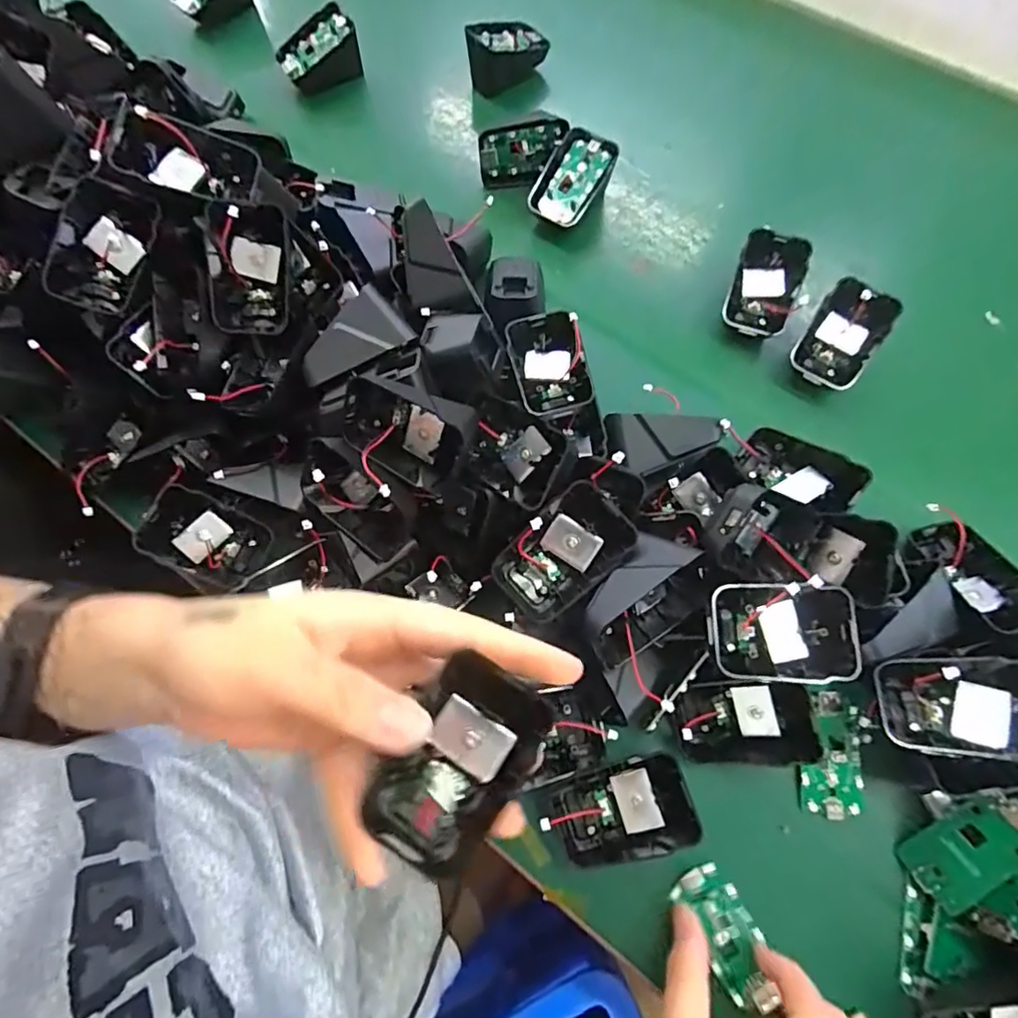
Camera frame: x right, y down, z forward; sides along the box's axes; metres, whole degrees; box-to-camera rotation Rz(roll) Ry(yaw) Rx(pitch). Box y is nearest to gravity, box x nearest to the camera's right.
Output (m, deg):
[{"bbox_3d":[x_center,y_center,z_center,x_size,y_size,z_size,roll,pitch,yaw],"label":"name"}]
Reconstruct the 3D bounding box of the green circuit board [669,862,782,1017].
[{"bbox_3d":[0.109,0.215,0.282,0.031,0.012,0.061,-22,72,-8],"label":"green circuit board"}]

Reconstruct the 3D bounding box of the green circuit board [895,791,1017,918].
[{"bbox_3d":[0.224,0.164,0.269,0.063,0.004,0.032,-57,43,21],"label":"green circuit board"}]

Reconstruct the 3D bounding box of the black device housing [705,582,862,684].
[{"bbox_3d":[0.132,0.061,0.275,0.065,0.028,0.046,2,71,0],"label":"black device housing"}]

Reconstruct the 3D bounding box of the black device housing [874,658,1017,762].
[{"bbox_3d":[0.217,0.094,0.262,0.067,0.021,0.045,-19,45,39],"label":"black device housing"}]

